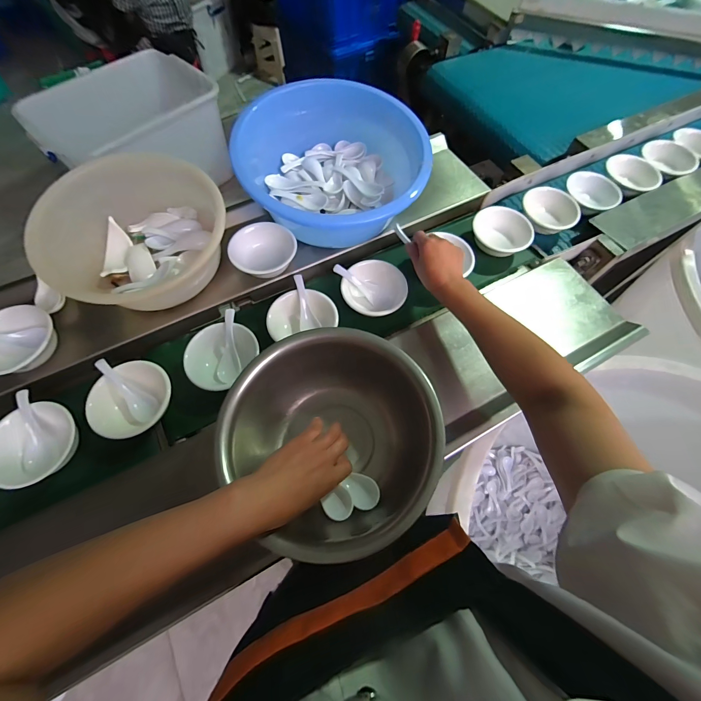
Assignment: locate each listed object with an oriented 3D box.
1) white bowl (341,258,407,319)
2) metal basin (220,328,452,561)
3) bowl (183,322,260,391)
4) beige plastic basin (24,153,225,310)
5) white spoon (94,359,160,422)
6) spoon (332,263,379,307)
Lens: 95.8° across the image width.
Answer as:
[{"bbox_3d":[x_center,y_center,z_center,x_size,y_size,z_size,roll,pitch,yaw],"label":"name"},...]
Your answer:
[{"bbox_3d":[0.043,-0.109,0.578,0.110,0.049,0.110,0,75,1],"label":"white bowl"},{"bbox_3d":[-0.025,0.103,0.391,0.232,0.120,0.239,2,58,-3],"label":"metal basin"},{"bbox_3d":[-0.214,0.005,0.512,0.096,0.045,0.109,38,63,19],"label":"bowl"},{"bbox_3d":[-0.337,-0.177,0.511,0.265,0.141,0.211,-26,63,-19],"label":"beige plastic basin"},{"bbox_3d":[-0.337,0.061,0.480,0.118,0.022,0.036,45,64,1],"label":"white spoon"},{"bbox_3d":[0.010,-0.120,0.560,0.091,0.016,0.029,35,60,-8],"label":"spoon"}]

